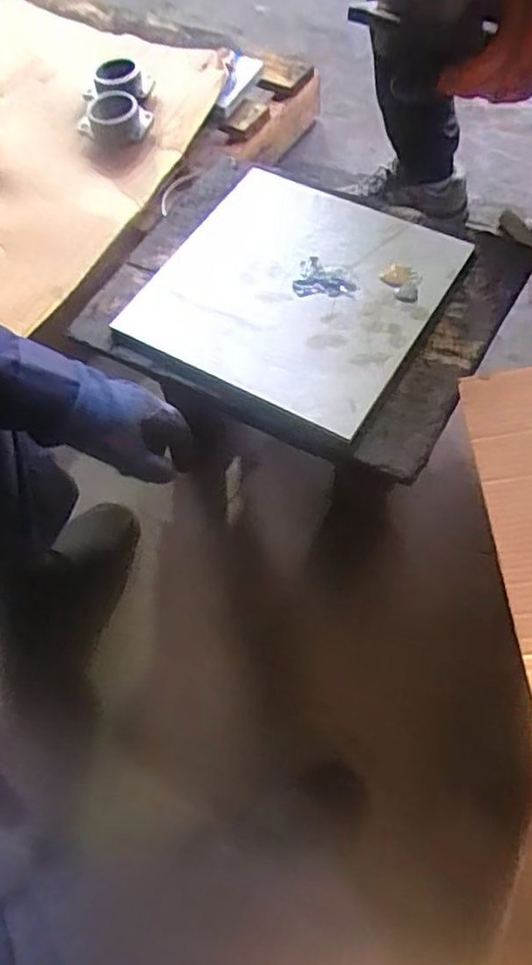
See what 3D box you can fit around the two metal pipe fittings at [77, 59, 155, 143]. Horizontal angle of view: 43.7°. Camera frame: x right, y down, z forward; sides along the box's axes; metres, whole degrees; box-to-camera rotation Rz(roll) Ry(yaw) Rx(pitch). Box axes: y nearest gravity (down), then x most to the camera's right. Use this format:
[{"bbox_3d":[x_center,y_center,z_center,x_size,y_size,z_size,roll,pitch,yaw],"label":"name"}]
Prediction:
[{"bbox_3d":[-0.264,-0.678,1.170,0.128,0.049,0.160,5,62,7],"label":"two metal pipe fittings"}]

